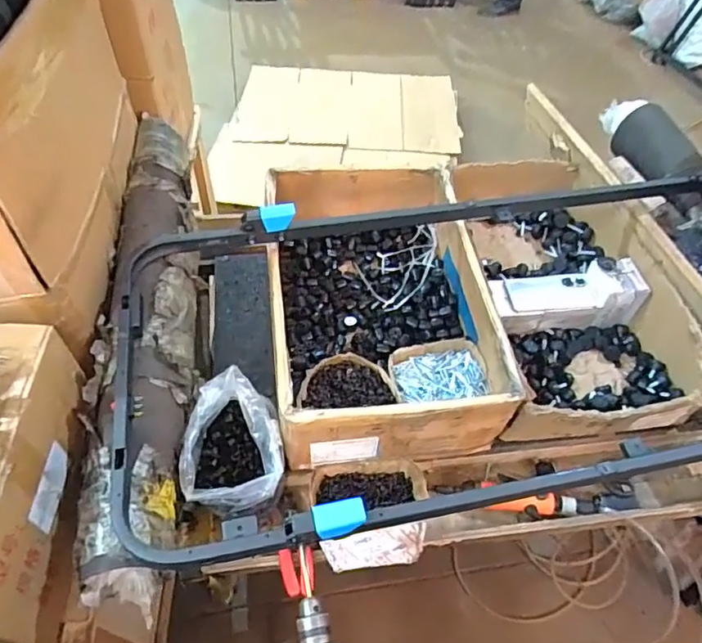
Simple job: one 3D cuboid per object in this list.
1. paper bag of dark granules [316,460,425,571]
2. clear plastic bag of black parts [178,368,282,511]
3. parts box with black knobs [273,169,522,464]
[{"bbox_3d":[0.033,0.277,0.788,0.171,0.067,0.145,-5,54,-7],"label":"paper bag of dark granules"},{"bbox_3d":[-0.168,0.186,0.790,0.129,0.155,0.177,-4,54,-6],"label":"clear plastic bag of black parts"},{"bbox_3d":[0.045,-0.041,0.945,0.348,0.178,0.534,-4,54,-6],"label":"parts box with black knobs"}]

